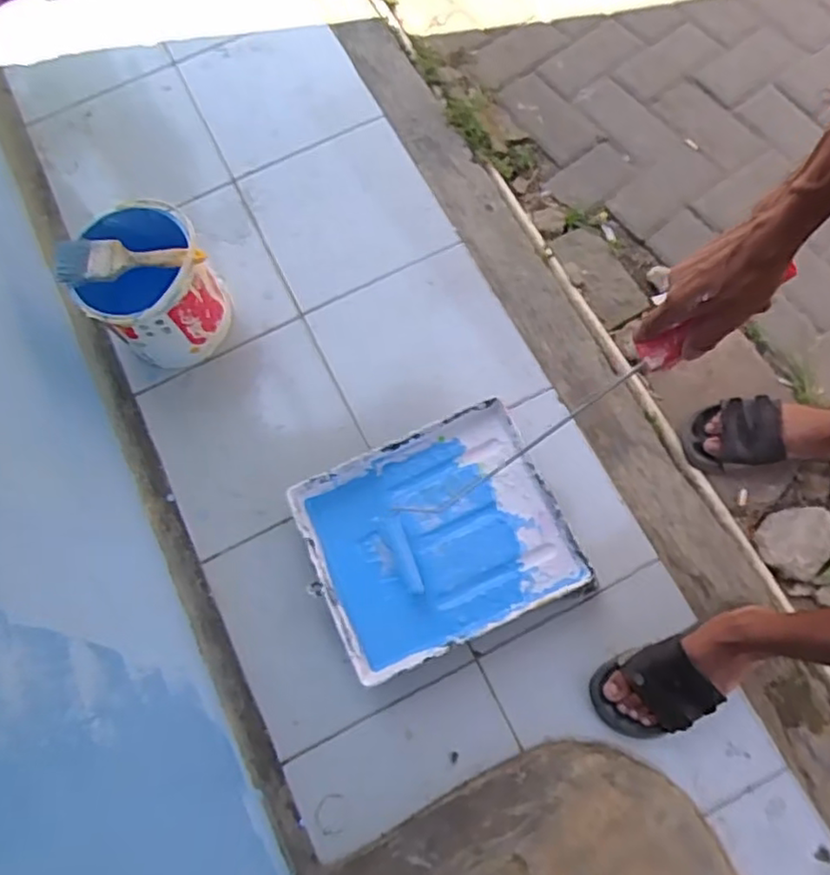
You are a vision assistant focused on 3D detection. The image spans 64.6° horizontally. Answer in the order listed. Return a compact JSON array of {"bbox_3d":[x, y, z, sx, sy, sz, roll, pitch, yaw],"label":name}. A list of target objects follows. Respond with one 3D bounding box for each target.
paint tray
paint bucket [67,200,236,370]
[{"bbox_3d":[0.030,0.143,0.927,0.331,0.065,0.289,-24,72,-7],"label":"paint tray"},{"bbox_3d":[-0.386,-0.221,0.982,0.168,0.184,0.172,0,71,1],"label":"paint bucket"}]

